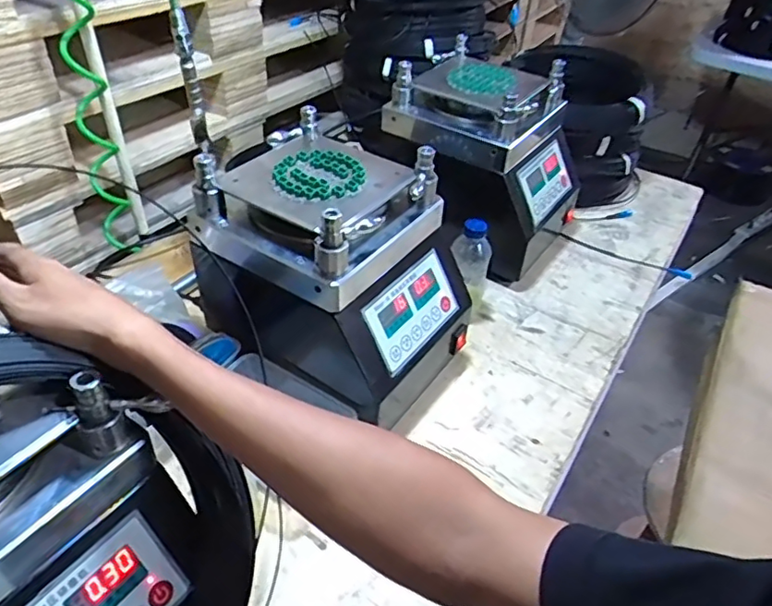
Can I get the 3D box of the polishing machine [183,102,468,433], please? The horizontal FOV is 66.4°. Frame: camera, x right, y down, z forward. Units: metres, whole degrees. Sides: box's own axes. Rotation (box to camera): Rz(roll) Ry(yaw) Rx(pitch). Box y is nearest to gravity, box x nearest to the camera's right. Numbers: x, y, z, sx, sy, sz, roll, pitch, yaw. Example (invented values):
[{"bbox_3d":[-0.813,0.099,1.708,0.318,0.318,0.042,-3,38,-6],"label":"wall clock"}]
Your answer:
[{"bbox_3d":[-0.058,-0.030,0.737,0.284,0.273,0.218,24,45,21],"label":"polishing machine"}]

